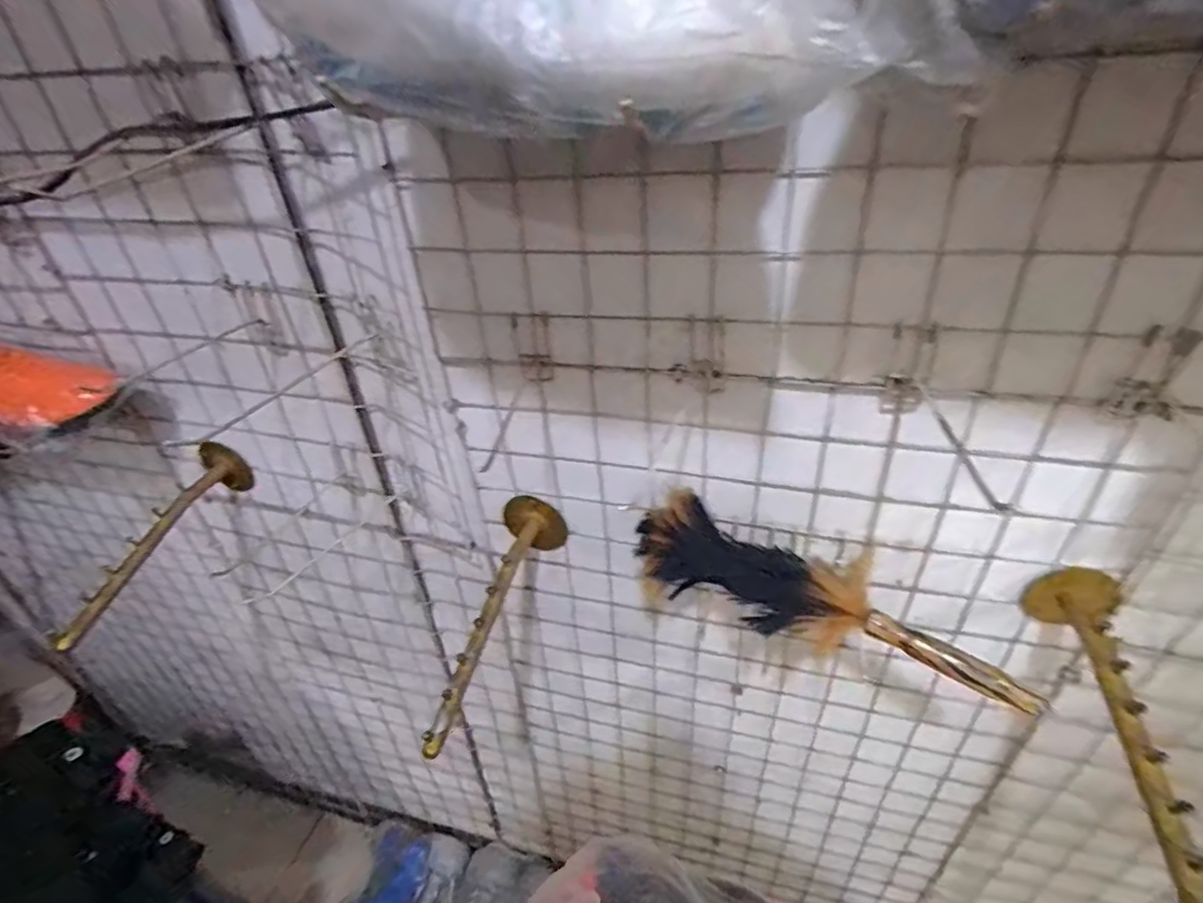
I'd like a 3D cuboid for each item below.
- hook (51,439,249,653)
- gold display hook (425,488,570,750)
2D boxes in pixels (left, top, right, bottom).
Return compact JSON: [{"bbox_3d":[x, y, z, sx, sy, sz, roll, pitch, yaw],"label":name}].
[{"bbox_3d":[-0.505,0.094,0.662,0.054,0.078,0.253,7,37,16],"label":"hook"},{"bbox_3d":[-0.098,0.150,0.559,0.058,0.072,0.244,5,36,14],"label":"gold display hook"}]

